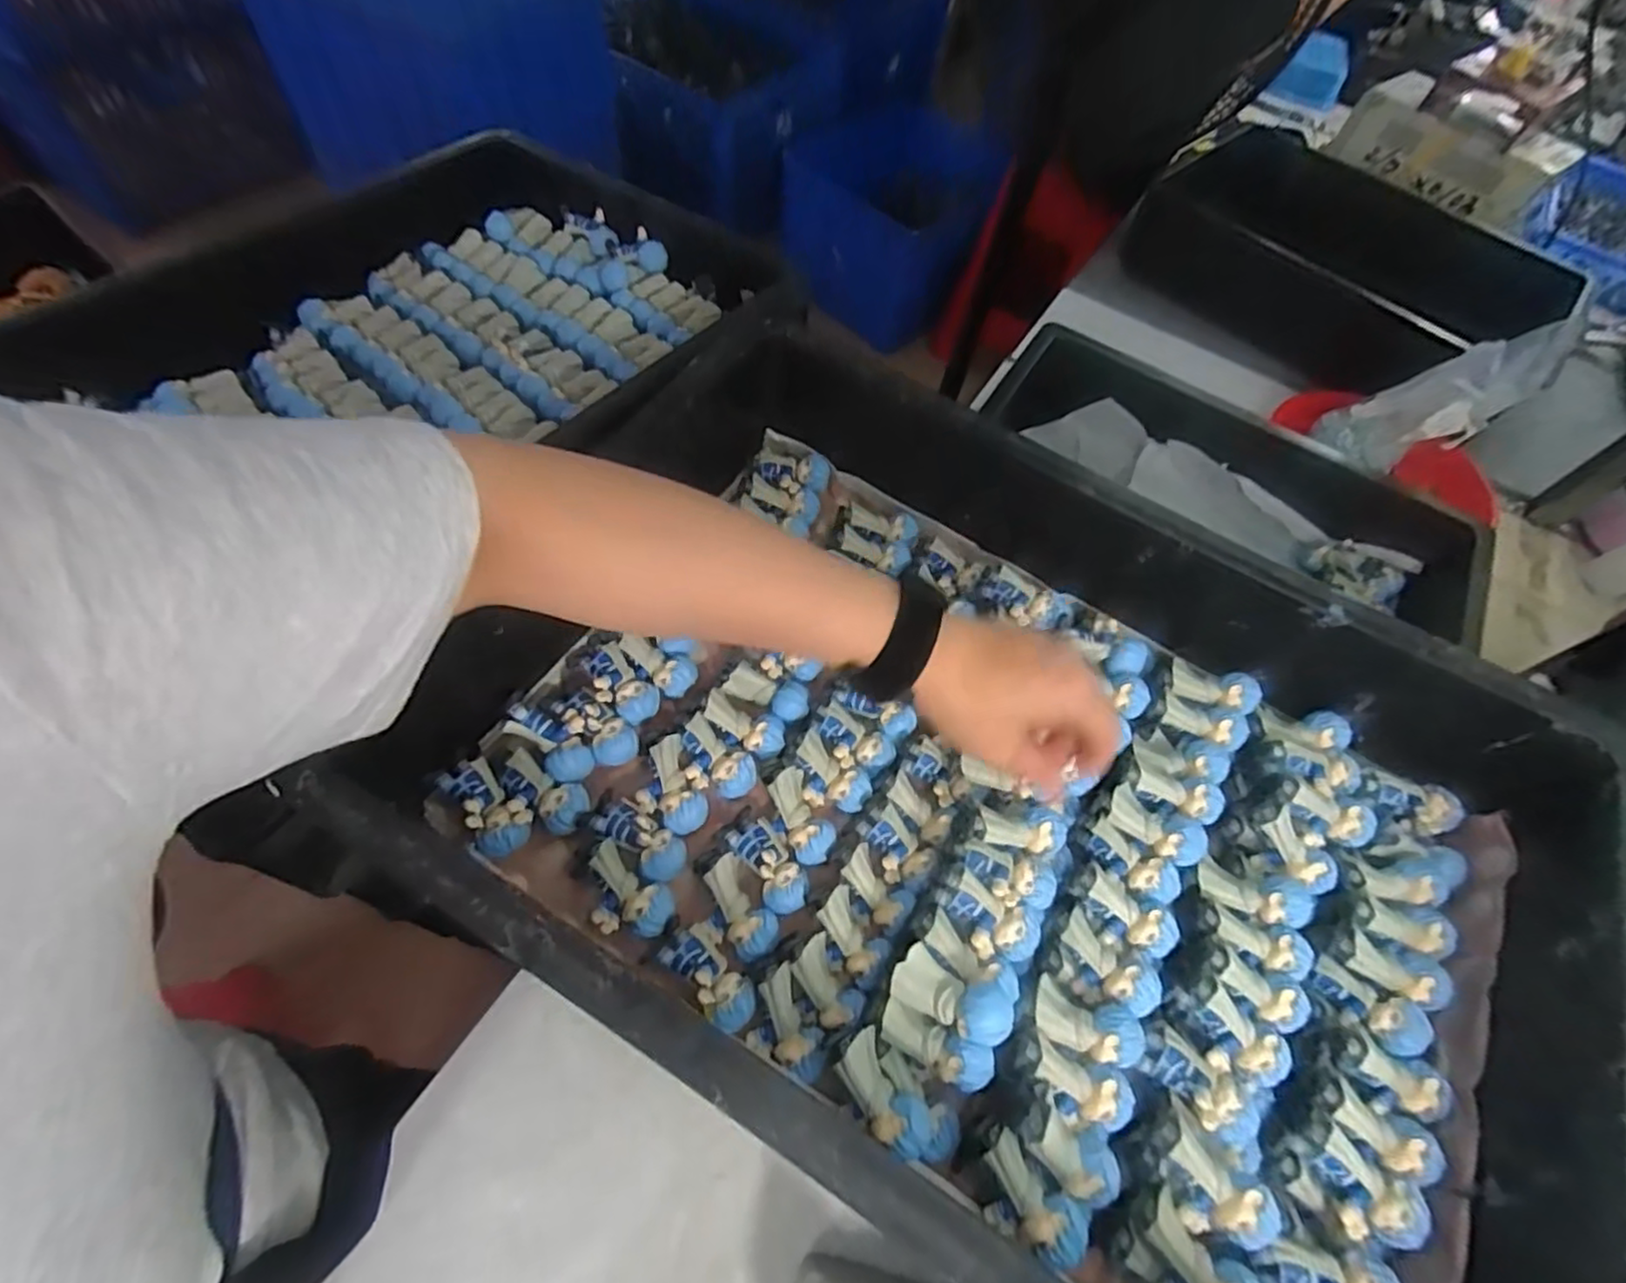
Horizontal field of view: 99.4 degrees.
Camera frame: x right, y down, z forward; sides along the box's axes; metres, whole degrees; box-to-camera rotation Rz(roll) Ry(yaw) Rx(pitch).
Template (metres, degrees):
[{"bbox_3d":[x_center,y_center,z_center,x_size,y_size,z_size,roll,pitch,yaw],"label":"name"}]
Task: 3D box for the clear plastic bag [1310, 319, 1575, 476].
[{"bbox_3d":[0.588,-0.223,0.678,0.098,0.175,0.100,8,88,2],"label":"clear plastic bag"}]

